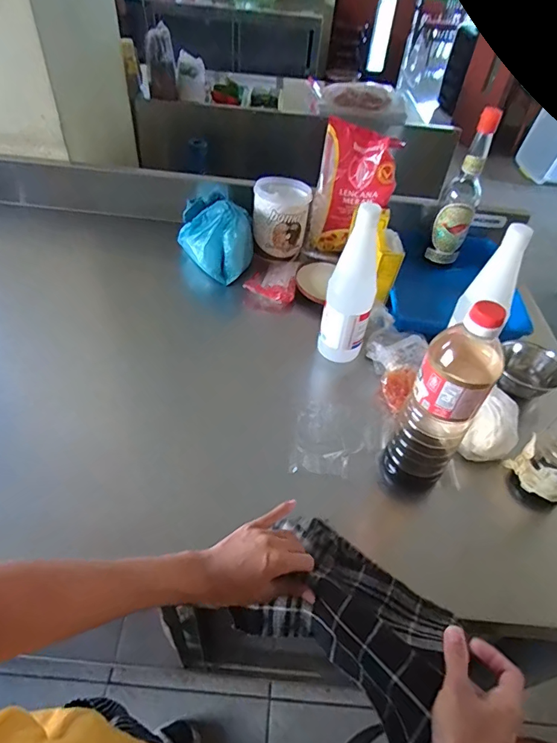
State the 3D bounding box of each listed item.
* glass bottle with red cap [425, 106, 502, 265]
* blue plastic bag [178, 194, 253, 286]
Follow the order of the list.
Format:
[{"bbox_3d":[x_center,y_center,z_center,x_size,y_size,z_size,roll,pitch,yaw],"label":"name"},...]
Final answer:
[{"bbox_3d":[0.351,-0.338,0.846,0.068,0.270,0.058,21,49,15],"label":"glass bottle with red cap"},{"bbox_3d":[-0.115,-0.260,0.849,0.102,0.120,0.134,-34,58,-31],"label":"blue plastic bag"}]

